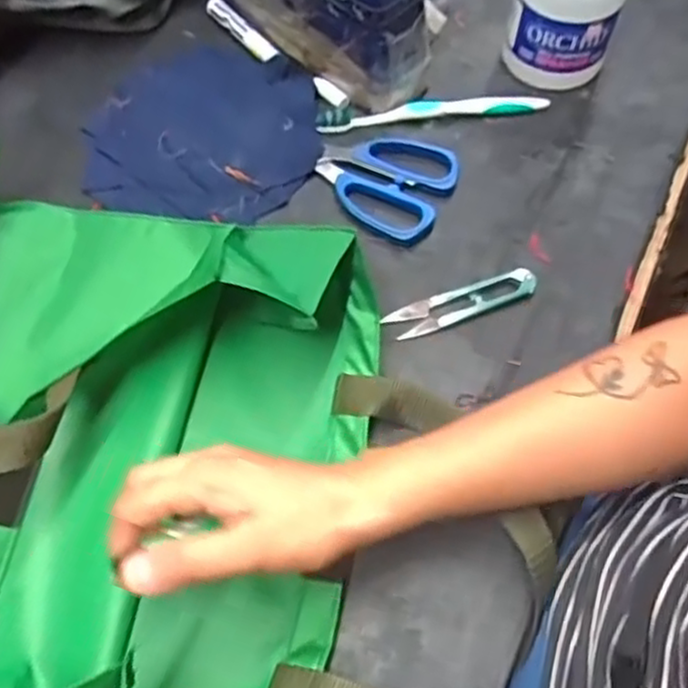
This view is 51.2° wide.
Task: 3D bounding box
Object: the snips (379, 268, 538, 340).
[{"bbox_3d":[0.079,-0.028,0.473,0.101,0.008,0.023,-18,65,-8],"label":"snips"}]

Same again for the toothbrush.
[{"bbox_3d":[0.068,-0.177,0.540,0.174,0.008,0.026,-2,64,0],"label":"toothbrush"}]

